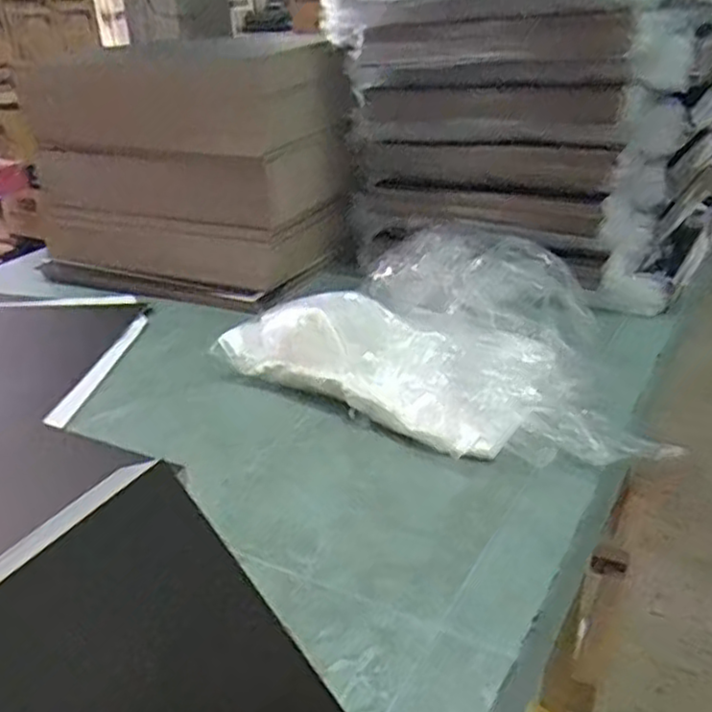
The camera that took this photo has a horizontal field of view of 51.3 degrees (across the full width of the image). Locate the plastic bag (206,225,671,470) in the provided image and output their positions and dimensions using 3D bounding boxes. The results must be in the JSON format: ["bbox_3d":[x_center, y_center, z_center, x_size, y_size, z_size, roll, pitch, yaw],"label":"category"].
[{"bbox_3d":[0.108,-0.024,0.871,0.499,0.150,0.261,17,33,34],"label":"plastic bag"}]

